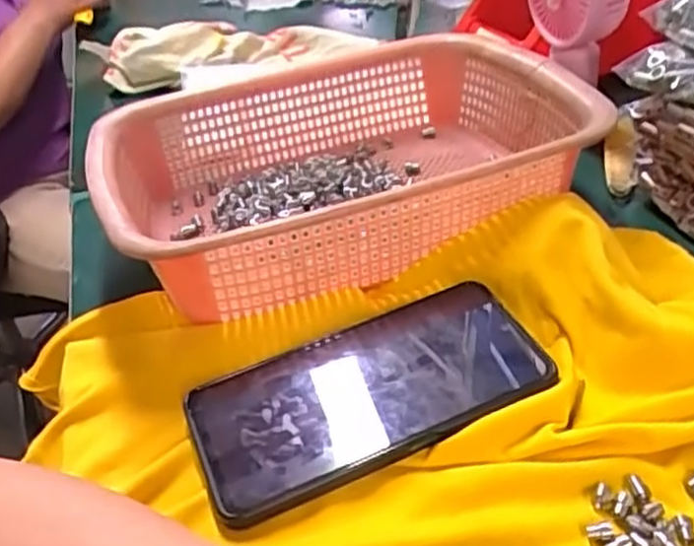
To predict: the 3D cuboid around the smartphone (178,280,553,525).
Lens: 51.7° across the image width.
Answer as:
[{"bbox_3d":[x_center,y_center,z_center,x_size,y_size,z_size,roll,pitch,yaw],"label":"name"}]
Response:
[{"bbox_3d":[0.010,0.054,0.334,0.161,0.016,0.077,-18,37,-14],"label":"smartphone"}]

